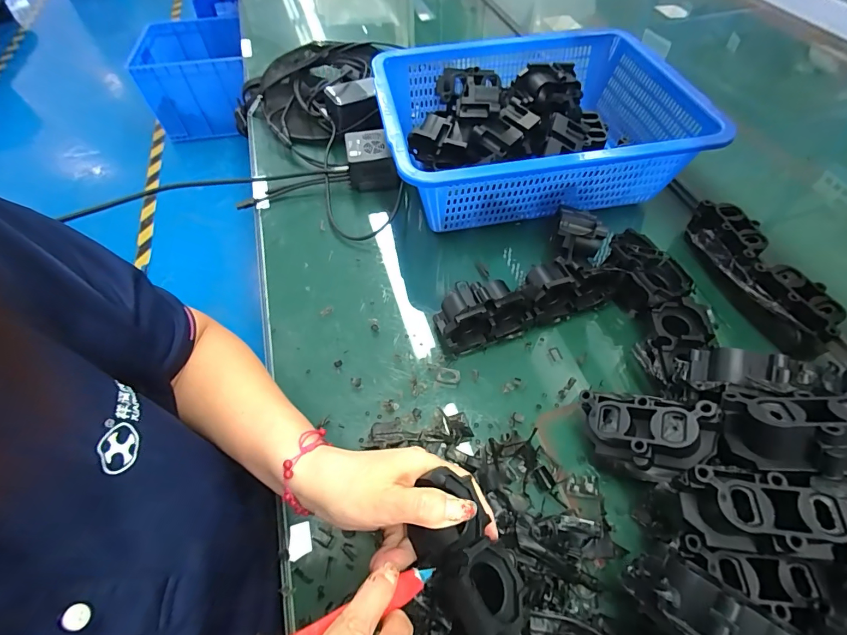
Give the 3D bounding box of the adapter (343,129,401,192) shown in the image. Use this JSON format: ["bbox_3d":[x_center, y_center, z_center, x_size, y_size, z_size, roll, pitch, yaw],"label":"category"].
[{"bbox_3d":[-0.075,-0.232,0.586,0.071,0.047,0.076,-6,56,-3],"label":"adapter"}]

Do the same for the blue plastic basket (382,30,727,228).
[{"bbox_3d":[0.148,-0.262,0.555,0.393,0.117,0.310,-8,56,-4],"label":"blue plastic basket"}]

